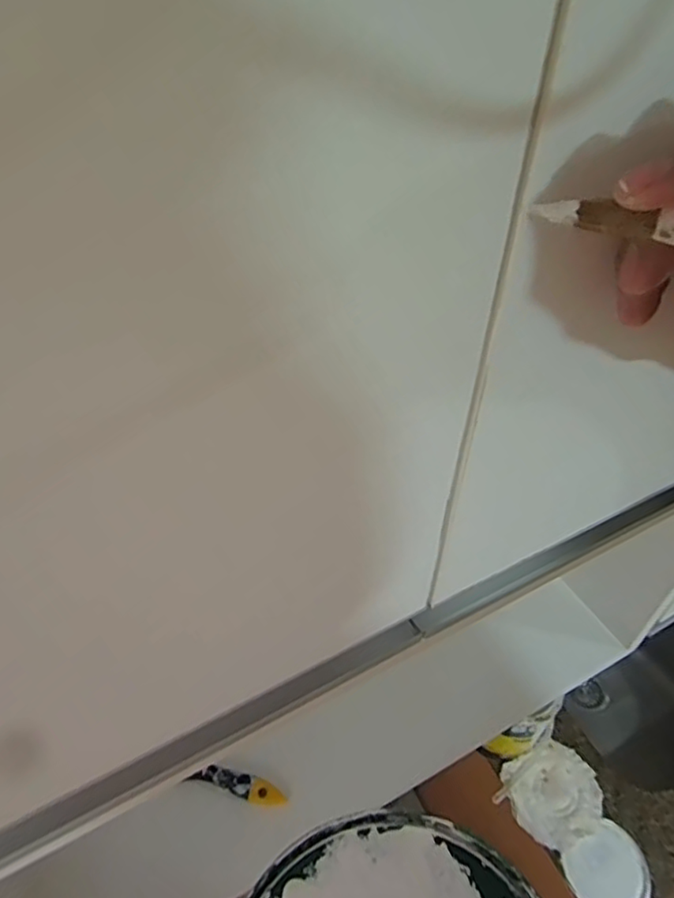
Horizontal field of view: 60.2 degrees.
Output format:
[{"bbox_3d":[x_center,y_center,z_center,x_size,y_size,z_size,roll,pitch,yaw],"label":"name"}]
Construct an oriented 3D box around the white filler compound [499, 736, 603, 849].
[{"bbox_3d":[0.415,0.654,1.109,0.175,0.019,0.155,-20,48,-14],"label":"white filler compound"}]

